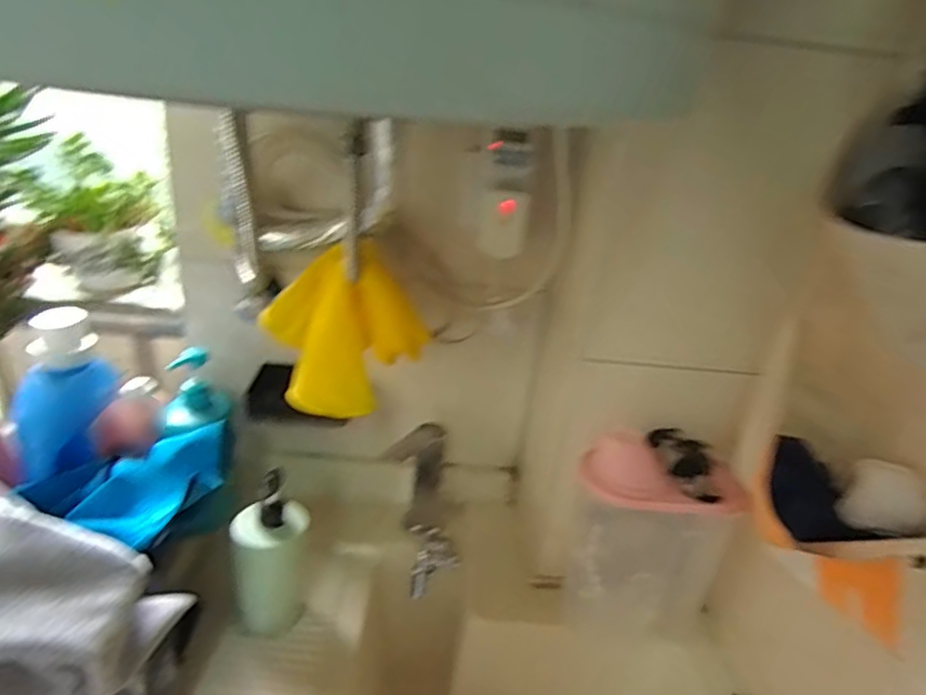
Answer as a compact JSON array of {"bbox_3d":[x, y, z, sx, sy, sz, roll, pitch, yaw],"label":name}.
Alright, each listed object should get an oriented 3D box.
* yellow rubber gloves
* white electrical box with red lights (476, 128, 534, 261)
[{"bbox_3d":[-0.135,-0.010,0.616,0.168,0.162,0.050,17,28,19],"label":"yellow rubber gloves"},{"bbox_3d":[0.044,-0.164,0.653,0.053,0.124,0.041,7,26,0],"label":"white electrical box with red lights"}]

